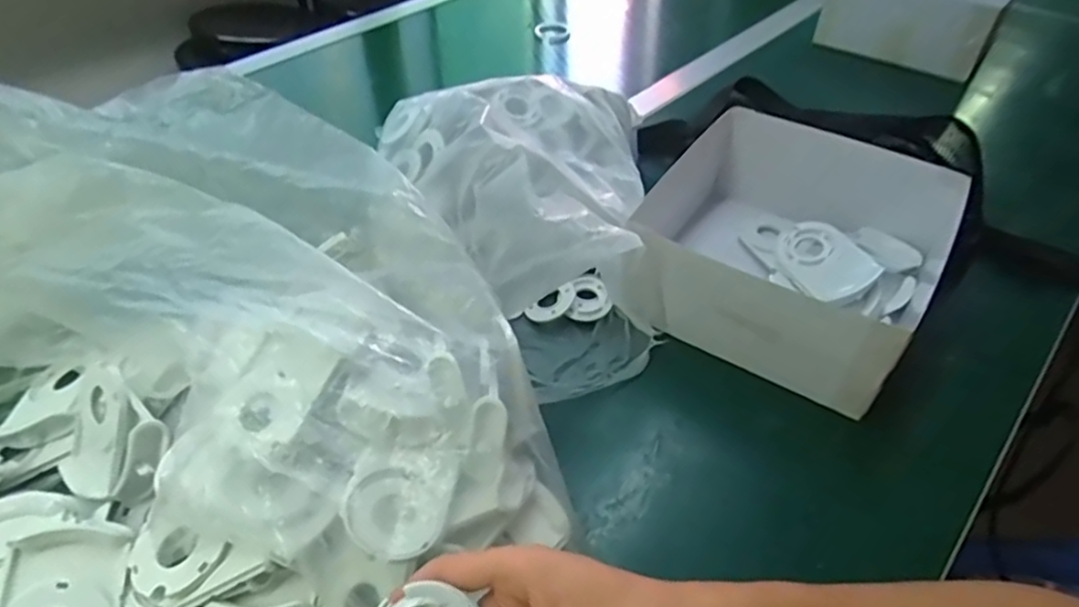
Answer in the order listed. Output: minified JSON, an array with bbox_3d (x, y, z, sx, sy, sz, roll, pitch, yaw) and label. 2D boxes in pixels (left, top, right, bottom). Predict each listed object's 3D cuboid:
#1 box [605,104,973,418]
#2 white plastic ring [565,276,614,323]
[{"bbox_3d":[0.206,-0.049,0.518,0.204,0.097,0.220,26,51,24],"label":"box"},{"bbox_3d":[0.038,-0.004,0.523,0.036,0.012,0.039,-3,61,6],"label":"white plastic ring"}]

